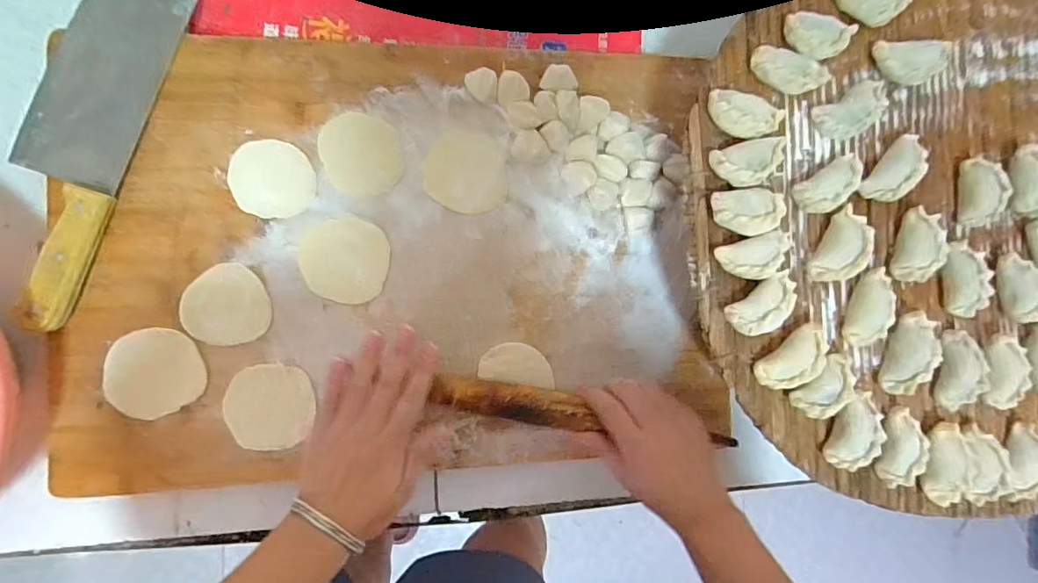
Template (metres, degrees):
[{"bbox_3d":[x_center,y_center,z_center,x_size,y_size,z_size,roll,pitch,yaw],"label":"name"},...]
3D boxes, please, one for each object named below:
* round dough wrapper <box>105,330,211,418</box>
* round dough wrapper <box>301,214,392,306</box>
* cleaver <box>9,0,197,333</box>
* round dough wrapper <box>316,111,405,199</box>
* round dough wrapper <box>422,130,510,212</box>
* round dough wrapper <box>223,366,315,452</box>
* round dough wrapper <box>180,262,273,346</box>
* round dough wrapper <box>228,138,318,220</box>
[{"bbox_3d":[-0.289,0.064,0.393,0.069,0.005,0.067,0,87,-7],"label":"round dough wrapper"},{"bbox_3d":[-0.146,-0.027,0.422,0.070,0.005,0.069,0,87,-7],"label":"round dough wrapper"},{"bbox_3d":[-0.339,-0.118,0.386,0.079,0.023,0.277,19,85,-6],"label":"cleaver"},{"bbox_3d":[-0.134,-0.118,0.425,0.064,0.004,0.071,-36,92,-8],"label":"round dough wrapper"},{"bbox_3d":[-0.045,-0.105,0.438,0.070,0.004,0.070,0,87,-7],"label":"round dough wrapper"},{"bbox_3d":[-0.202,0.094,0.406,0.065,0.005,0.067,0,87,-7],"label":"round dough wrapper"},{"bbox_3d":[-0.237,0.011,0.403,0.063,0.004,0.063,0,87,-7],"label":"round dough wrapper"},{"bbox_3d":[-0.203,-0.094,0.413,0.063,0.004,0.066,0,87,-7],"label":"round dough wrapper"}]

